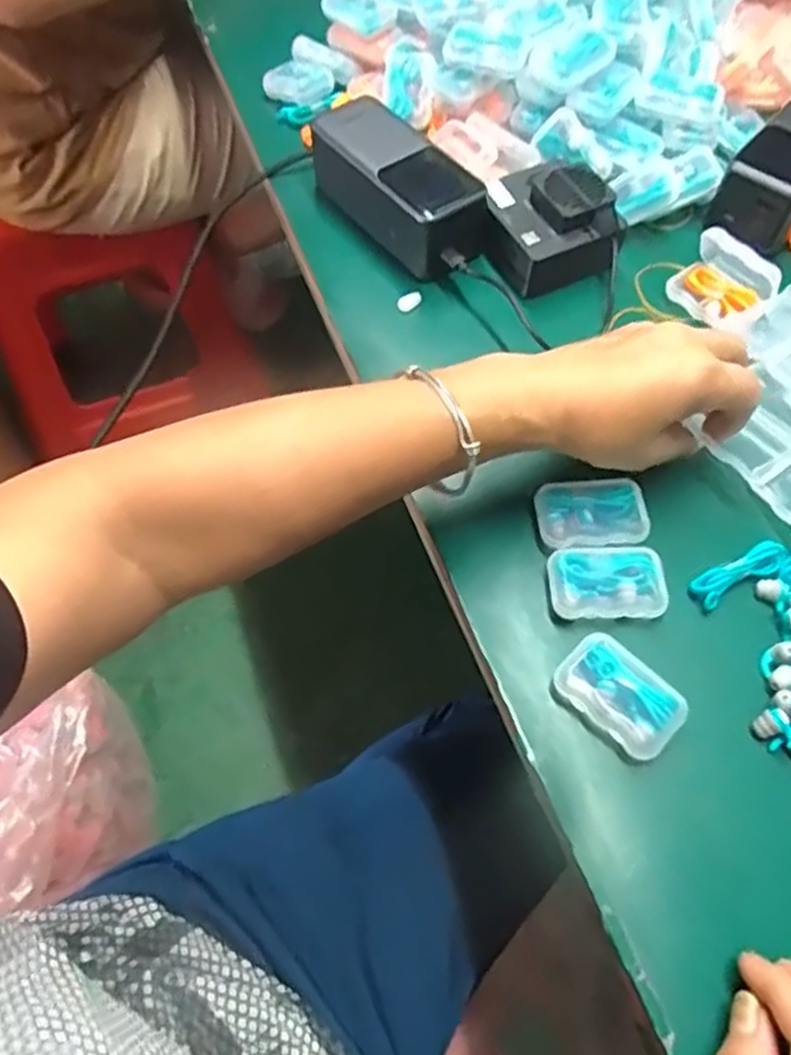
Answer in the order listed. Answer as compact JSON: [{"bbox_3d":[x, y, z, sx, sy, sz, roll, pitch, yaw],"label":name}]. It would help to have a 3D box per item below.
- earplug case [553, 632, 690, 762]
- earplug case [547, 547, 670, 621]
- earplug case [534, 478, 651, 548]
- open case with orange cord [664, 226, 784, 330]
[{"bbox_3d":[0.102,0.077,0.342,0.055,0.020,0.034,41,68,20],"label":"earplug case"},{"bbox_3d":[0.104,0.030,0.369,0.056,0.017,0.035,-3,60,-1],"label":"earplug case"},{"bbox_3d":[0.101,-0.004,0.388,0.055,0.022,0.035,-3,60,-2],"label":"earplug case"},{"bbox_3d":[0.201,-0.150,0.452,0.039,0.036,0.058,-37,67,-19],"label":"open case with orange cord"}]

